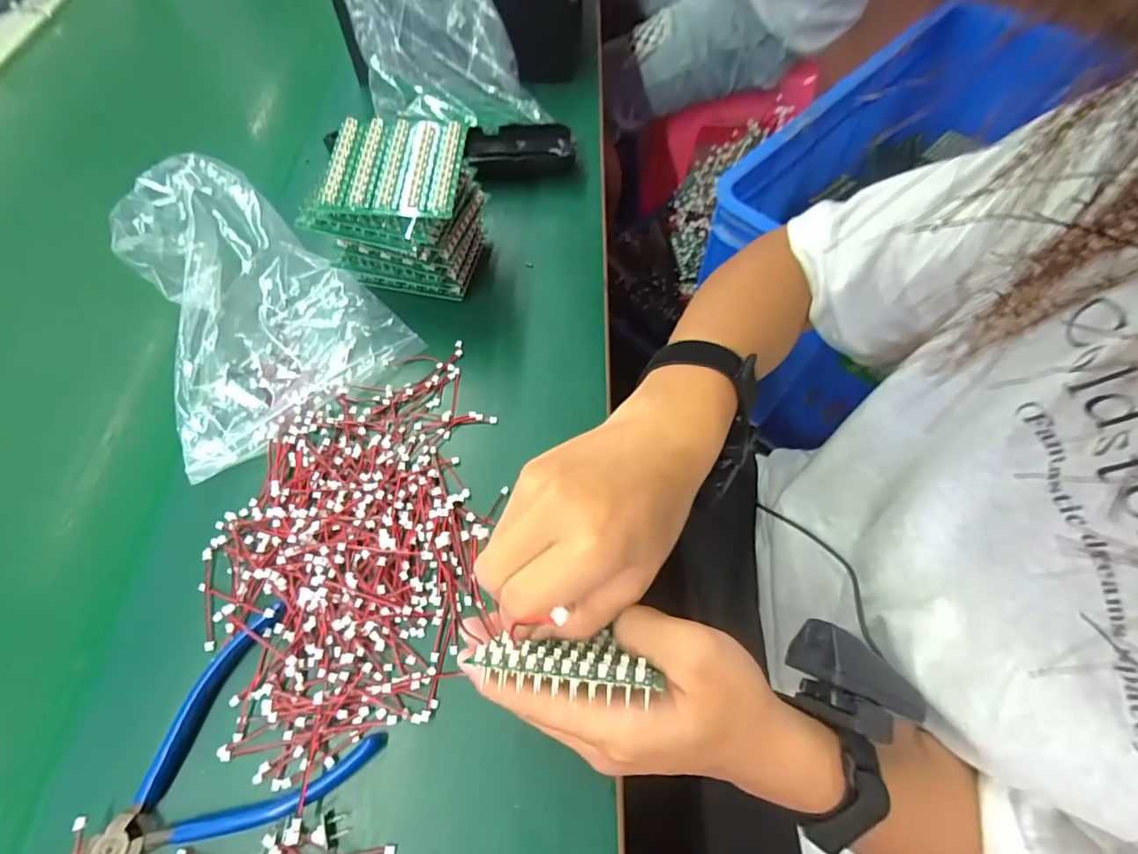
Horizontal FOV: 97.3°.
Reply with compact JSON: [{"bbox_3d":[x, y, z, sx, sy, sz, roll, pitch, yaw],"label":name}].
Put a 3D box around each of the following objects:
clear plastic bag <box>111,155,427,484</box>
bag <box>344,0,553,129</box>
[{"bbox_3d":[-0.244,-0.098,0.362,0.168,0.068,0.213,-38,69,-17],"label":"clear plastic bag"},{"bbox_3d":[-0.137,-0.377,0.480,0.135,0.103,0.194,-24,66,-12],"label":"bag"}]

